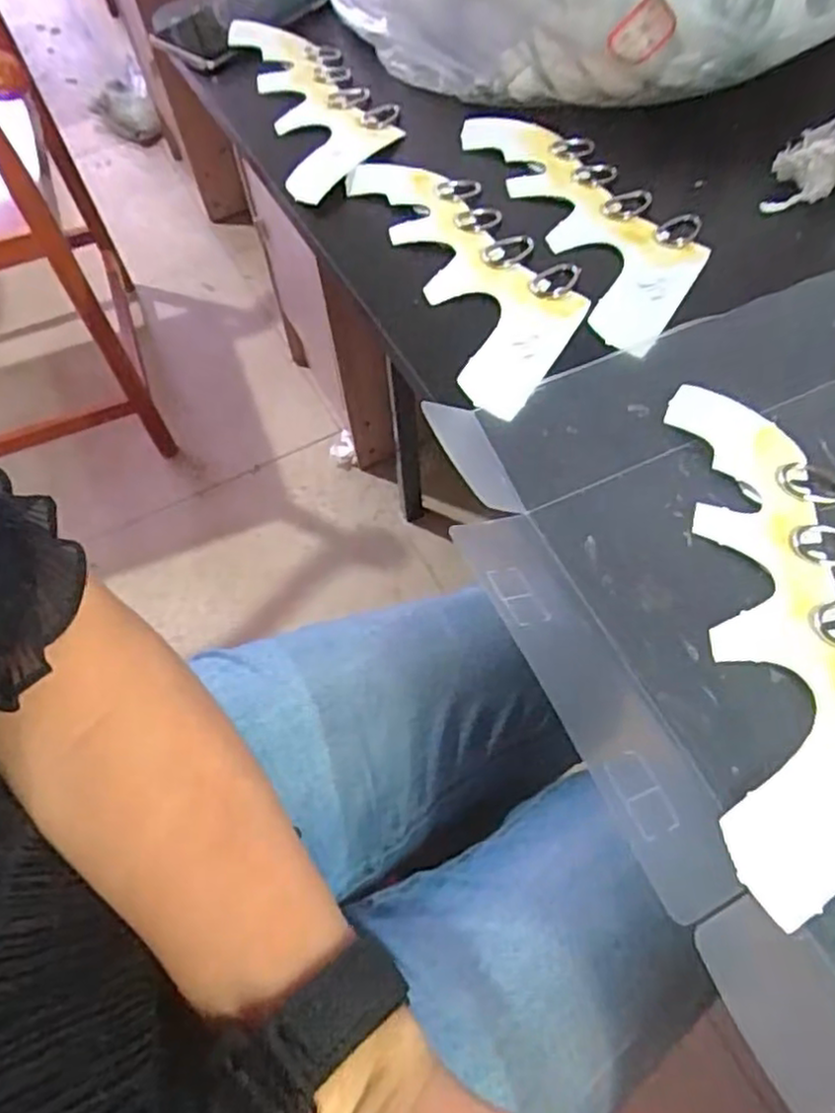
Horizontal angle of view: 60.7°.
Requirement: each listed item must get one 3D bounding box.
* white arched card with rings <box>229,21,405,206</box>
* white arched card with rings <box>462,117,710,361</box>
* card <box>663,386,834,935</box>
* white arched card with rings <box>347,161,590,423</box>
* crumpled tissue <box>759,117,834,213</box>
[{"bbox_3d":[-0.072,-0.329,0.503,0.082,0.009,0.226,-17,60,-6],"label":"white arched card with rings"},{"bbox_3d":[0.102,-0.201,0.417,0.083,0.011,0.211,-22,61,-9],"label":"white arched card with rings"},{"bbox_3d":[0.152,0.023,0.280,0.079,0.012,0.212,2,60,5],"label":"card"},{"bbox_3d":[0.030,-0.169,0.404,0.084,0.004,0.212,-22,61,-9],"label":"white arched card with rings"},{"bbox_3d":[0.228,-0.226,0.410,0.063,0.027,0.036,-26,62,-11],"label":"crumpled tissue"}]

